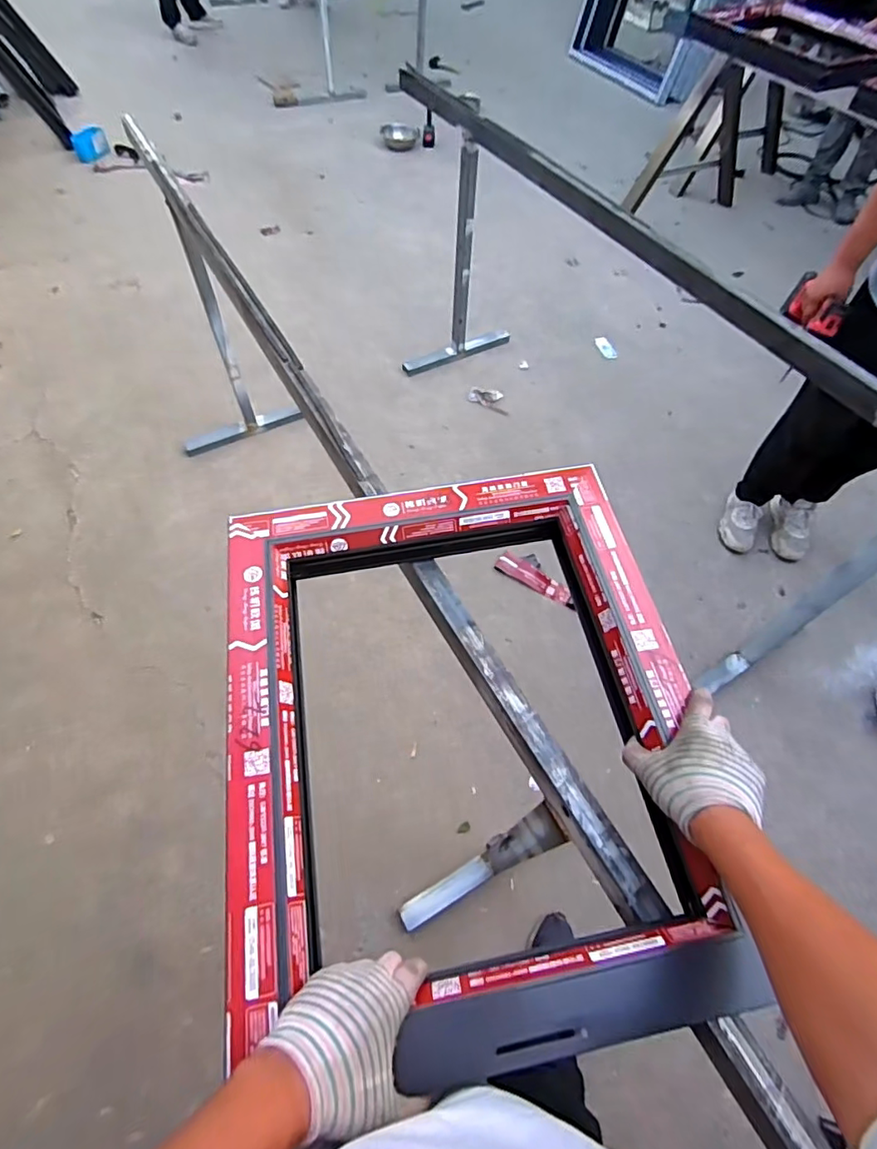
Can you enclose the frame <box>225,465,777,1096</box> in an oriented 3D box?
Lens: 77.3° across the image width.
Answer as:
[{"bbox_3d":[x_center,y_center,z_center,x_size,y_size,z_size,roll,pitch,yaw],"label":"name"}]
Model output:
[{"bbox_3d":[0.026,0.165,0.630,0.506,0.083,0.620,-8,58,-7],"label":"frame"}]

